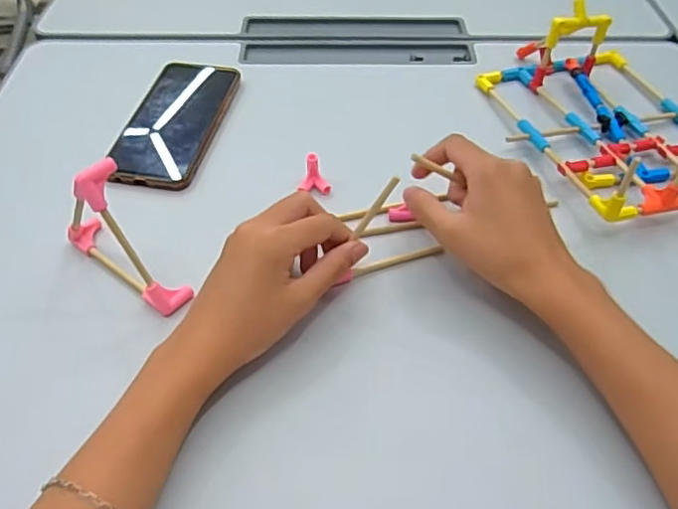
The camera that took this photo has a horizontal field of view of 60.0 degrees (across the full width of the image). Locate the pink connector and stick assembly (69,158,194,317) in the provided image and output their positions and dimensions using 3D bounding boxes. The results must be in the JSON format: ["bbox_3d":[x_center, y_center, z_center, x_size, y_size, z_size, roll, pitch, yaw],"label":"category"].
[{"bbox_3d":[-0.147,-0.021,0.381,0.104,0.087,0.027,33,56,25],"label":"pink connector and stick assembly"}]

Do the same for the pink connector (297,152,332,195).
[{"bbox_3d":[-0.019,-0.063,0.473,0.026,0.032,0.020,4,49,2],"label":"pink connector"}]

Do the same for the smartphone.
[{"bbox_3d":[-0.142,-0.121,0.523,0.077,0.014,0.168,7,49,5],"label":"smartphone"}]

